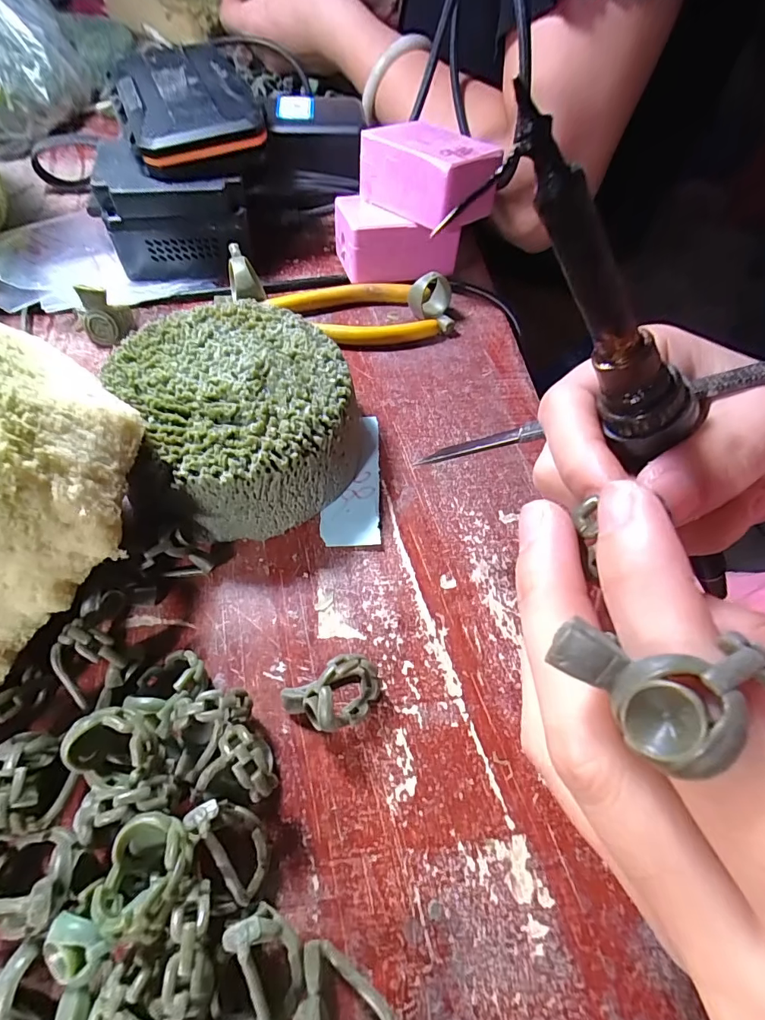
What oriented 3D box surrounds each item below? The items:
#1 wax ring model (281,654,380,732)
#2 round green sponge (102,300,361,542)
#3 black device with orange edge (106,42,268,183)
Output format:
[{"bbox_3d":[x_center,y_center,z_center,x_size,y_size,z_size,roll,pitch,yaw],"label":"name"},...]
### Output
[{"bbox_3d":[-0.016,0.063,0.152,0.033,0.022,0.019,-22,63,-16],"label":"wax ring model"},{"bbox_3d":[-0.058,-0.042,0.198,0.091,0.045,0.098,-33,68,-21],"label":"round green sponge"},{"bbox_3d":[-0.115,-0.236,0.260,0.073,0.016,0.116,-23,67,-9],"label":"black device with orange edge"}]

